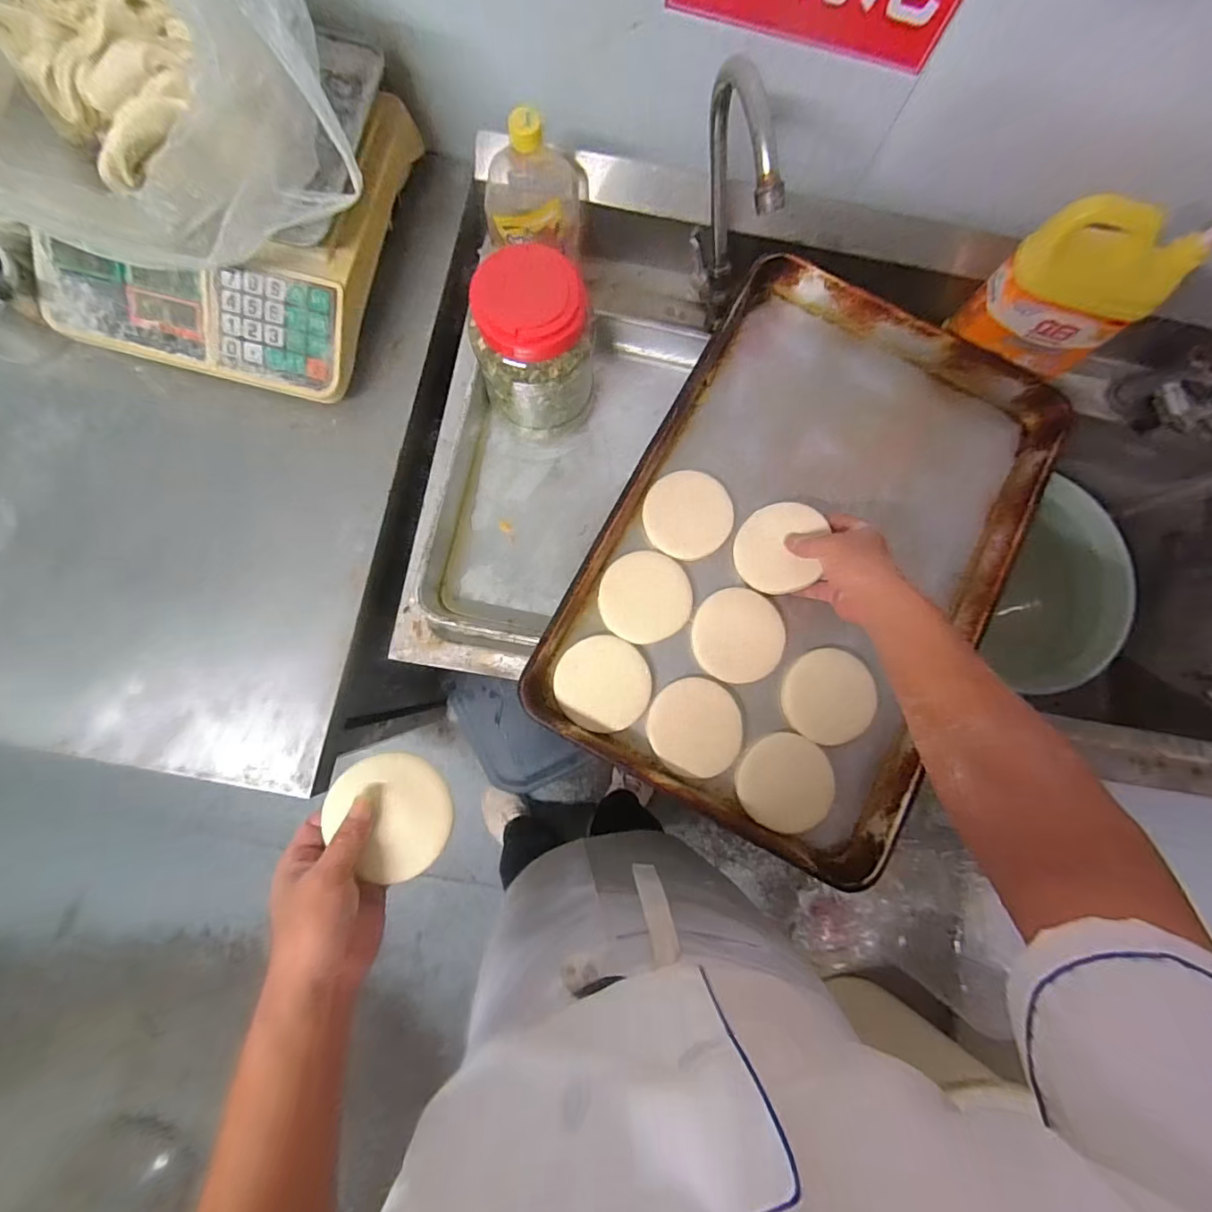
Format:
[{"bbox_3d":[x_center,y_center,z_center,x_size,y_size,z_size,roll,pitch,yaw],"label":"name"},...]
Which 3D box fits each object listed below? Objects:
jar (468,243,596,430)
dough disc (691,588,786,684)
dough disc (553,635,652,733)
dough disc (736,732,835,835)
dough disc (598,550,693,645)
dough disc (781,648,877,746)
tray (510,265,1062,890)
[{"bbox_3d":[-0.074,-0.276,0.575,0.127,0.176,0.114,2,82,-5],"label":"jar"},{"bbox_3d":[0.147,0.032,0.570,0.098,0.011,0.098,7,81,-4],"label":"dough disc"},{"bbox_3d":[-0.004,0.083,0.565,0.102,0.008,0.097,1,82,-5],"label":"dough disc"},{"bbox_3d":[0.190,0.186,0.548,0.097,0.008,0.096,1,82,-5],"label":"dough disc"},{"bbox_3d":[0.044,-0.010,0.581,0.099,0.017,0.100,1,82,-5],"label":"dough disc"},{"bbox_3d":[0.243,0.097,0.565,0.099,0.006,0.098,1,82,-5],"label":"dough disc"},{"bbox_3d":[0.225,-0.067,0.595,0.409,0.051,0.618,28,81,0],"label":"tray"}]

